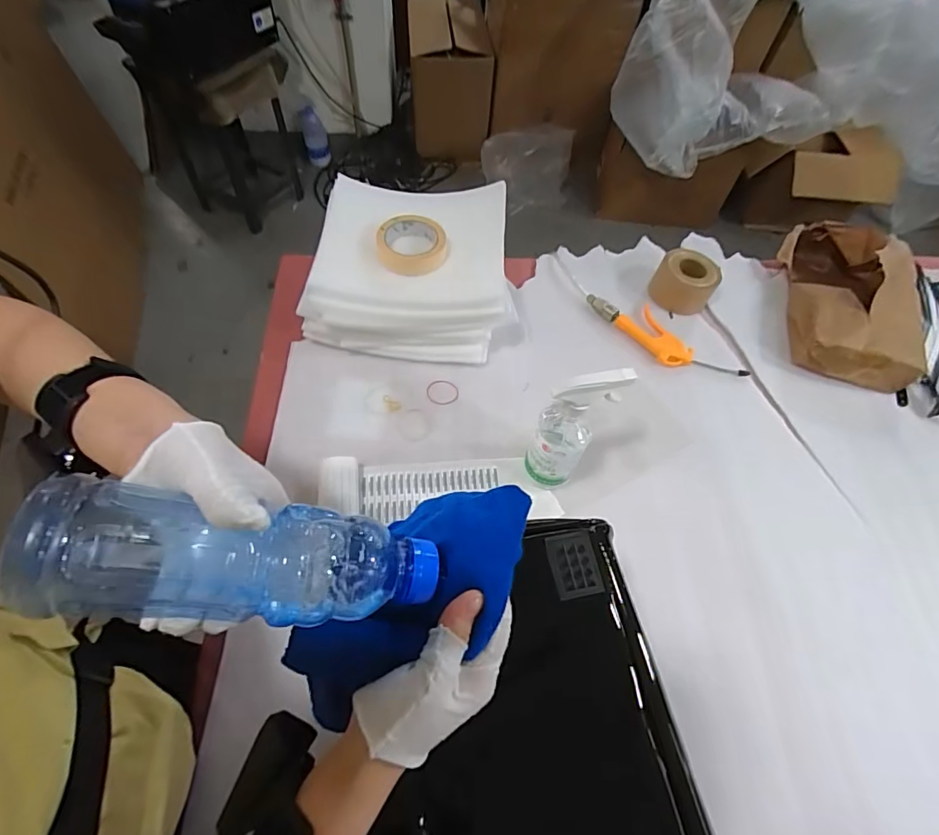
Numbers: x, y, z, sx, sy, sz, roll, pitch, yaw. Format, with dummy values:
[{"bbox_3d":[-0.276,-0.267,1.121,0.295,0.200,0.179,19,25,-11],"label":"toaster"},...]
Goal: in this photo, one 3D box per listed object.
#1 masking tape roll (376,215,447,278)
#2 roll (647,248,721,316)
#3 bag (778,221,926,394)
[{"bbox_3d":[-0.088,-0.260,0.740,0.102,0.032,0.106,2,58,-4],"label":"masking tape roll"},{"bbox_3d":[0.387,-0.241,0.885,0.103,0.072,0.101,2,58,-4],"label":"roll"},{"bbox_3d":[0.675,-0.223,0.865,0.185,0.108,0.340,13,58,3],"label":"bag"}]

